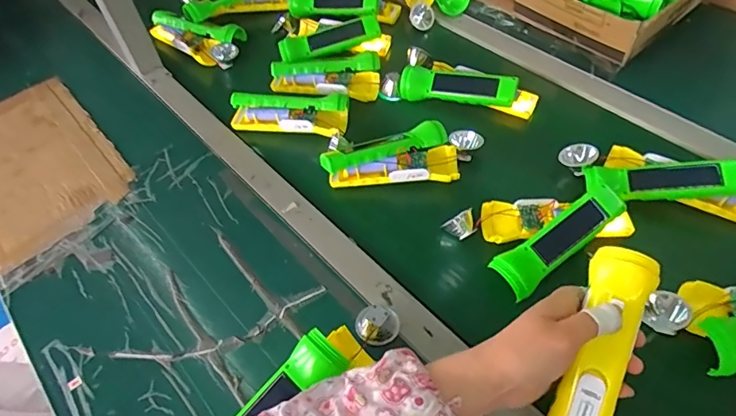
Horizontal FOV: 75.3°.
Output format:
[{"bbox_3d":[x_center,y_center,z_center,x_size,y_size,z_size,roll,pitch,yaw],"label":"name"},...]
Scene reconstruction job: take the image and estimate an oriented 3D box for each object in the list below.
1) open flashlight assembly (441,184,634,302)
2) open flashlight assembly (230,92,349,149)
[{"bbox_3d":[0.193,0.015,0.531,0.167,0.048,0.110,-24,52,-20],"label":"open flashlight assembly"},{"bbox_3d":[-0.106,-0.137,0.670,0.168,0.046,0.081,18,51,15],"label":"open flashlight assembly"}]

